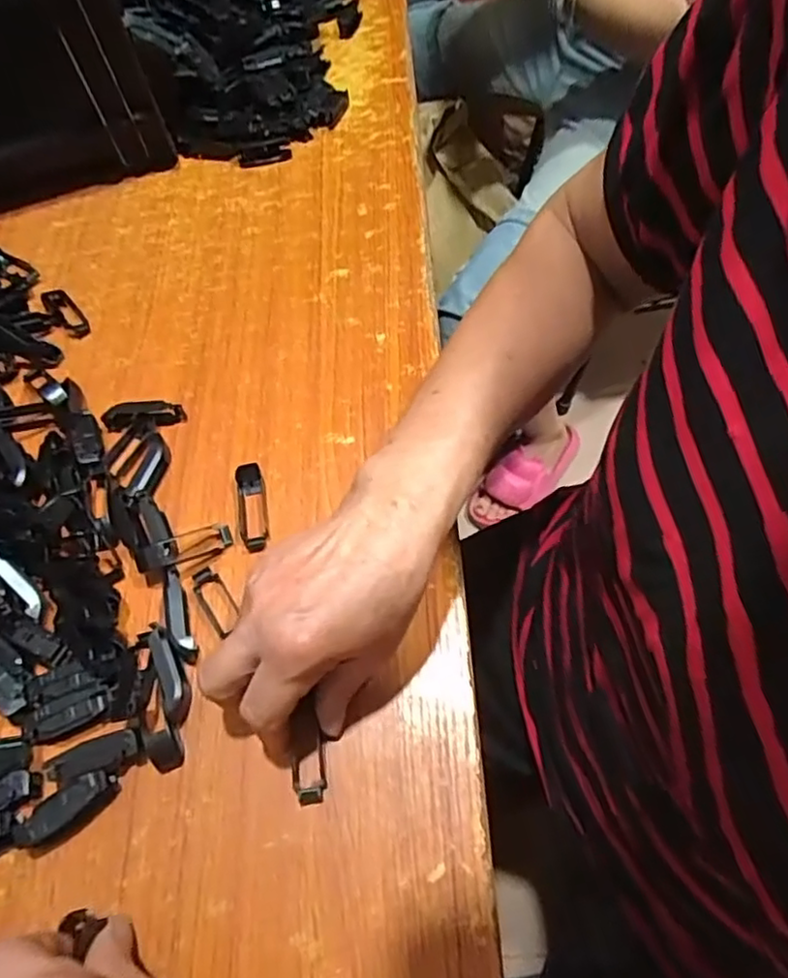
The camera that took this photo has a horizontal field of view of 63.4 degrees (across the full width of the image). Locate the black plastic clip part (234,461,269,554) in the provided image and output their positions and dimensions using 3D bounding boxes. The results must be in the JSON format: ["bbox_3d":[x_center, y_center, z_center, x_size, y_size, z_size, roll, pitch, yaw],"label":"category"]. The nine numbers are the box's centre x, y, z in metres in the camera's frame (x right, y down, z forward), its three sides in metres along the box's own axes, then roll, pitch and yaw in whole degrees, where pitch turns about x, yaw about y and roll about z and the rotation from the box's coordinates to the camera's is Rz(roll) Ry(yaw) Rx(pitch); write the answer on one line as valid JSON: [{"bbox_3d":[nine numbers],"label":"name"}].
[{"bbox_3d":[-0.091,0.011,0.406,0.018,0.012,0.057,-13,61,-2],"label":"black plastic clip part"}]

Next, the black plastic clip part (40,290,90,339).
[{"bbox_3d":[-0.260,-0.139,0.504,0.021,0.010,0.050,-35,64,-14],"label":"black plastic clip part"}]

